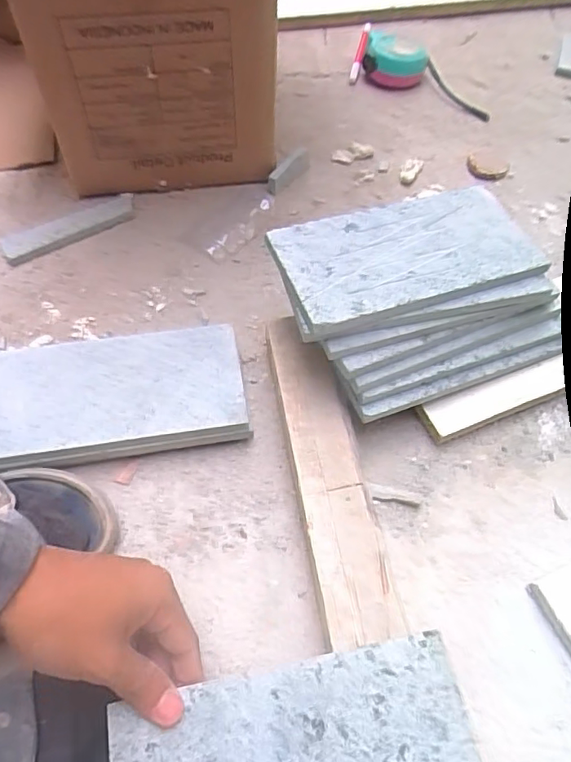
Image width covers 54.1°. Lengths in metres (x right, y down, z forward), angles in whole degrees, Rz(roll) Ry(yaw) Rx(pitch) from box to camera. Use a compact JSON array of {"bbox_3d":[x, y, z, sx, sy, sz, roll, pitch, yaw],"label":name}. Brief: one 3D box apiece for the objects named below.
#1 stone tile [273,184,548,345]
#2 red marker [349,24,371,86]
[{"bbox_3d":[0.091,-0.098,0.425,0.196,0.013,0.096,-17,61,-12],"label":"stone tile"},{"bbox_3d":[0.104,-0.457,0.769,0.011,0.014,0.149,12,59,6],"label":"red marker"}]

